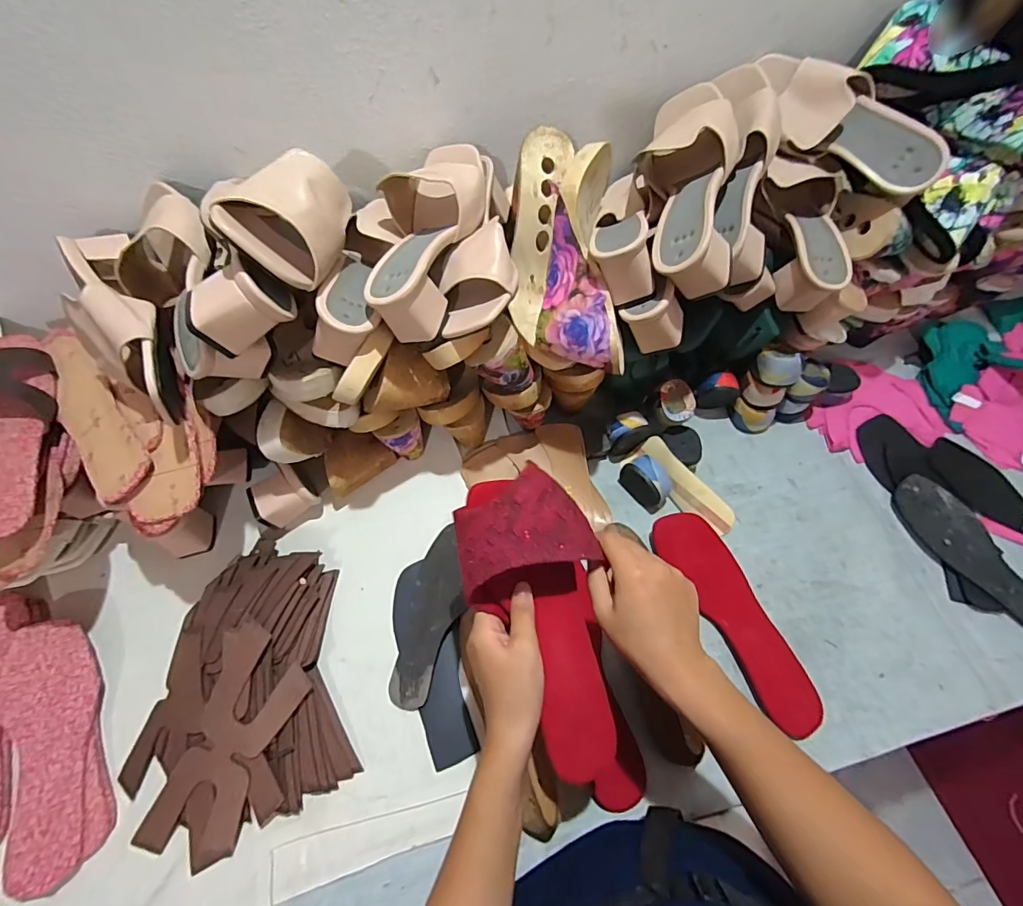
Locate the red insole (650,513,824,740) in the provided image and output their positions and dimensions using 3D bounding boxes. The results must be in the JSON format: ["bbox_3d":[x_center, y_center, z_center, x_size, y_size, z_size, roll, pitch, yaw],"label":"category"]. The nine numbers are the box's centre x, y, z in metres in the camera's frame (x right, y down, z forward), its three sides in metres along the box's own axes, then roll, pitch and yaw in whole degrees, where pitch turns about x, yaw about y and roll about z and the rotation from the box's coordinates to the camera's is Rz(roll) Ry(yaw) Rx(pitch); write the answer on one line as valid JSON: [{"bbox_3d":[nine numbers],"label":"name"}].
[{"bbox_3d":[0.251,0.174,0.518,0.078,0.016,0.240,-20,63,-21],"label":"red insole"}]

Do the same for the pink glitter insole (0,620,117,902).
[{"bbox_3d":[-0.452,0.283,0.457,0.079,0.020,0.237,-27,64,-13],"label":"pink glitter insole"}]

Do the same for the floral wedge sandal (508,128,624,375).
[{"bbox_3d":[0.056,-0.208,0.498,0.120,0.087,0.264,-7,82,-3],"label":"floral wedge sandal"}]

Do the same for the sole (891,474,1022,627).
[{"bbox_3d":[0.546,0.117,0.546,0.085,0.015,0.207,-28,65,-13],"label":"sole"}]

